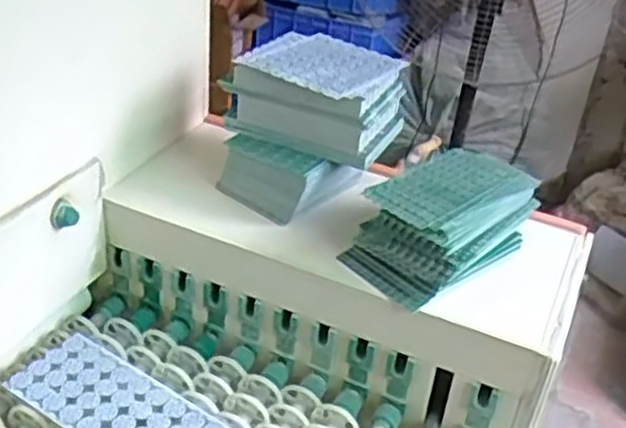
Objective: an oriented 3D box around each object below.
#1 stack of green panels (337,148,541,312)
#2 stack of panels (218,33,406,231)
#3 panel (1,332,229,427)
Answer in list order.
[{"bbox_3d":[0.115,0.006,0.665,0.147,0.082,0.100,-21,41,-35],"label":"stack of green panels"},{"bbox_3d":[0.006,-0.109,0.714,0.136,0.073,0.116,19,35,19],"label":"stack of panels"},{"bbox_3d":[-0.153,0.158,0.628,0.198,0.007,0.080,23,37,25],"label":"panel"}]

